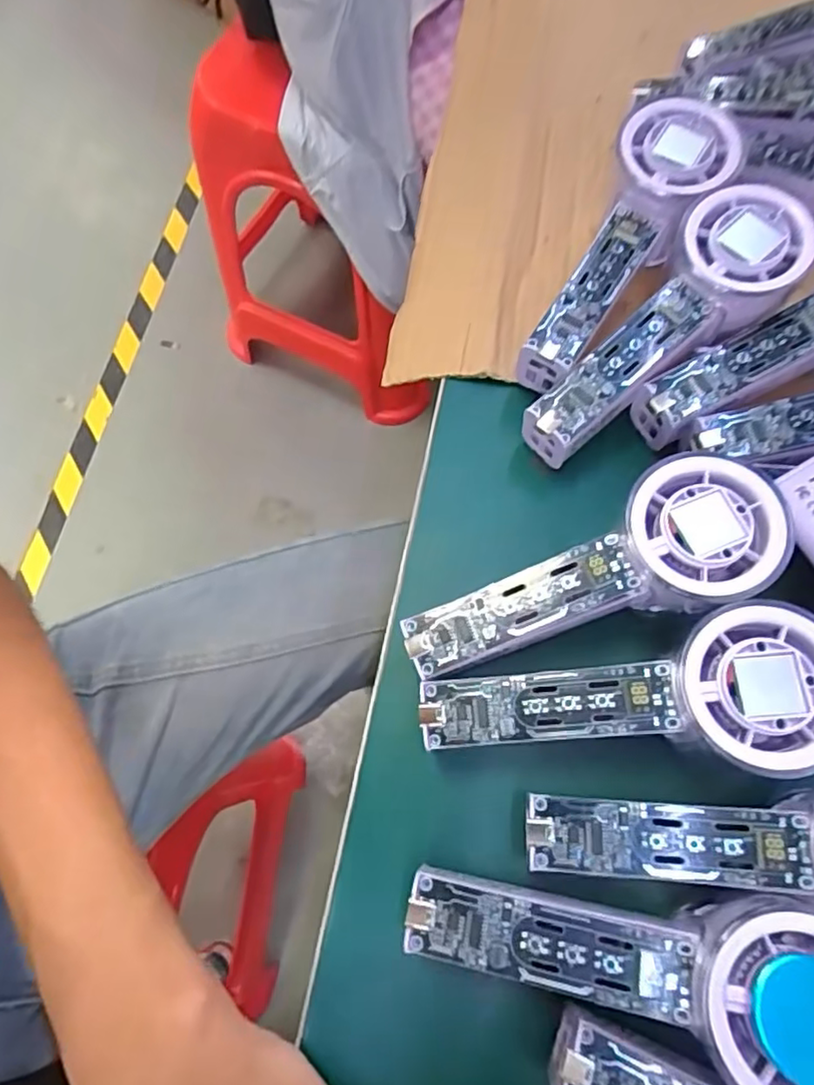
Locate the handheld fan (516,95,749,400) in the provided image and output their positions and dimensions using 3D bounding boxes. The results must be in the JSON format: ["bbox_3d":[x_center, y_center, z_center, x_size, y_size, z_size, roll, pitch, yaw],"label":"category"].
[{"bbox_3d":[0.101,-0.139,0.304,0.049,0.030,0.146,32,87,10],"label":"handheld fan"}]

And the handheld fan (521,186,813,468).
[{"bbox_3d":[0.114,-0.096,0.289,0.148,0.024,0.049,-43,76,4],"label":"handheld fan"}]

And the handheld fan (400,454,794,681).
[{"bbox_3d":[0.070,0.014,0.252,0.148,0.027,0.054,-22,72,7],"label":"handheld fan"}]

